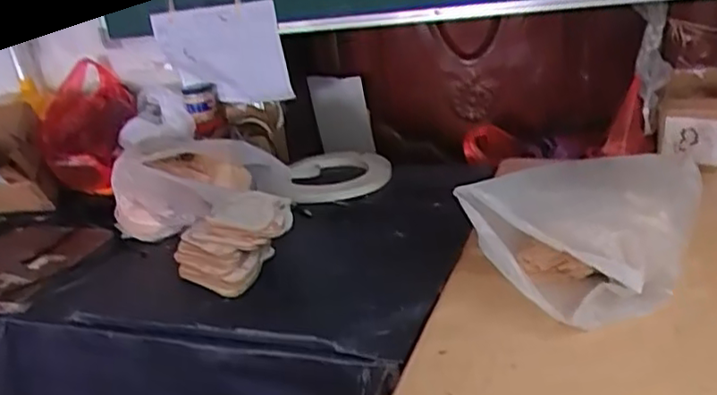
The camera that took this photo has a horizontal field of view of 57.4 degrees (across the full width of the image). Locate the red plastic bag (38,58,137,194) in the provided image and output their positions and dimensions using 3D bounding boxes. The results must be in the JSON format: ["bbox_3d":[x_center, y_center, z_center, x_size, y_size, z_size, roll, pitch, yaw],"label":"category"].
[{"bbox_3d":[-0.586,-0.169,1.443,0.176,0.108,0.359,-8,52,-3],"label":"red plastic bag"}]

